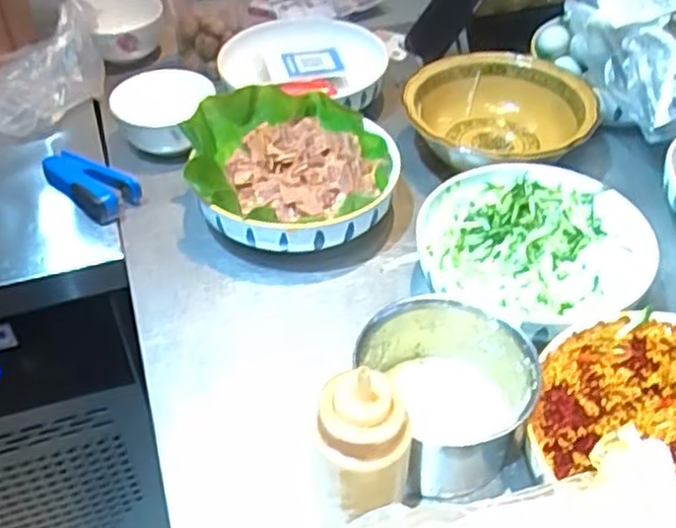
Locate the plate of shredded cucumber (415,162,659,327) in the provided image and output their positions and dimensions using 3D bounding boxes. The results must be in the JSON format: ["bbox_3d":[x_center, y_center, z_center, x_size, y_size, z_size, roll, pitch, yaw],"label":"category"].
[{"bbox_3d":[0.195,-0.015,0.745,0.240,0.042,0.217,-17,45,-15],"label":"plate of shredded cucumber"}]

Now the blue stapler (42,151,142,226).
[{"bbox_3d":[-0.284,-0.093,0.846,0.108,0.039,0.066,28,54,26],"label":"blue stapler"}]

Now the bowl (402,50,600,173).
[{"bbox_3d":[0.204,-0.181,0.925,0.229,0.068,0.223,-2,47,2],"label":"bowl"}]

